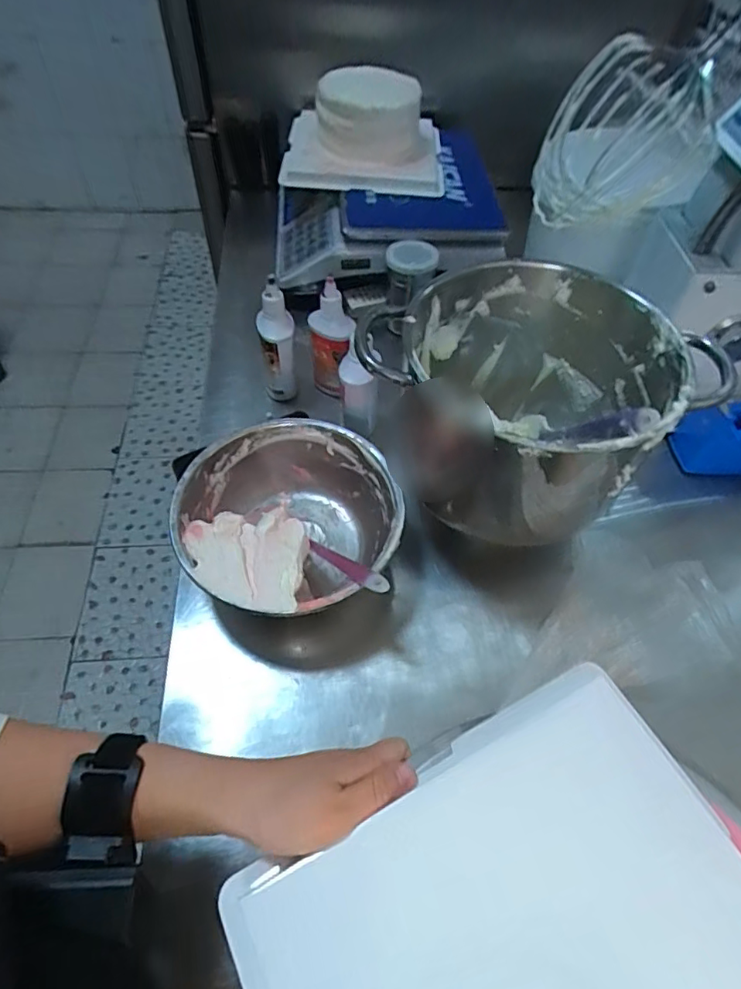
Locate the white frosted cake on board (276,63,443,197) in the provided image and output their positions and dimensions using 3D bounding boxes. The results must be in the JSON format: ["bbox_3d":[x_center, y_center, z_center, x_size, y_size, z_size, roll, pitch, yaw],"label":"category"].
[{"bbox_3d":[-0.006,-0.556,0.798,0.232,0.135,0.225,3,57,-2],"label":"white frosted cake on board"}]

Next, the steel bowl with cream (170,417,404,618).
[{"bbox_3d":[-0.080,0.034,0.541,0.198,0.094,0.204,2,55,-3],"label":"steel bowl with cream"}]

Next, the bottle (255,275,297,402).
[{"bbox_3d":[-0.110,-0.174,0.645,0.041,0.143,0.042,-5,56,-8],"label":"bottle"}]

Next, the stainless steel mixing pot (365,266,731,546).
[{"bbox_3d":[0.138,-0.079,0.509,0.219,0.174,0.227,2,55,-3],"label":"stainless steel mixing pot"}]

